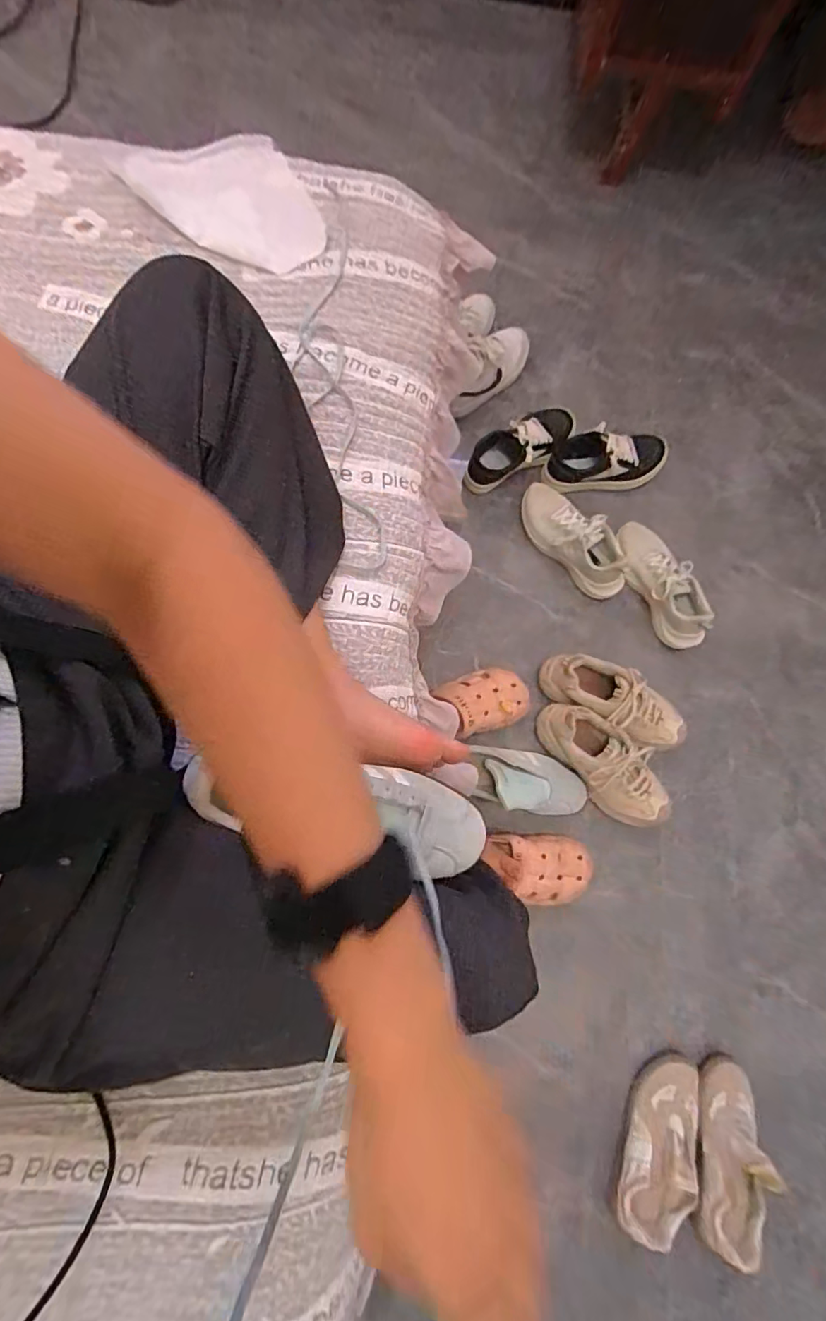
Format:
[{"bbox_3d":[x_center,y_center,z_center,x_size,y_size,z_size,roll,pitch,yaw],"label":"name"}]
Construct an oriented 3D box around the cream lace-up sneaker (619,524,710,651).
[{"bbox_3d":[0.457,-0.144,0.954,0.100,0.084,0.252,-26,80,-8],"label":"cream lace-up sneaker"}]

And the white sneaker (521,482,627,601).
[{"bbox_3d":[0.299,-0.231,0.969,0.092,0.087,0.256,-39,82,-10],"label":"white sneaker"}]

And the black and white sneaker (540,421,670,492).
[{"bbox_3d":[0.383,-0.398,1.018,0.249,0.095,0.099,-12,78,-5],"label":"black and white sneaker"}]

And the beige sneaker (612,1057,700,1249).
[{"bbox_3d":[0.360,0.705,0.758,0.091,0.076,0.220,20,77,2],"label":"beige sneaker"}]

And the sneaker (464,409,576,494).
[{"bbox_3d":[0.212,-0.424,1.021,0.257,0.095,0.100,-31,80,-9],"label":"sneaker"}]

